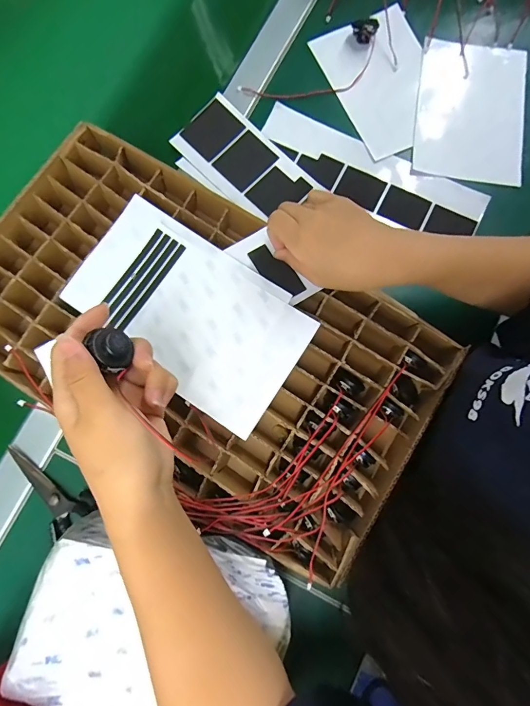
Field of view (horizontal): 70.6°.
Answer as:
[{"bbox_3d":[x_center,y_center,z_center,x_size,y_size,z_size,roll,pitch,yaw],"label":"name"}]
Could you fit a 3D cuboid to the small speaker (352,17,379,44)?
[{"bbox_3d":[0.114,-0.371,0.430,0.028,0.016,0.021,17,80,5],"label":"small speaker"}]

